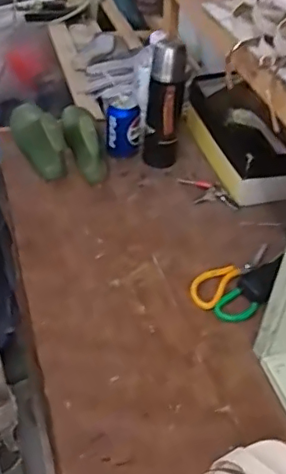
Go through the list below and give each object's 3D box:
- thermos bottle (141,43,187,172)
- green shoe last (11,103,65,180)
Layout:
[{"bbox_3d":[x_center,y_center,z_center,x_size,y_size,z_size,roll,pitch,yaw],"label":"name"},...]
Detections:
[{"bbox_3d":[0.041,-0.238,1.070,0.068,0.244,0.071,5,41,-1],"label":"thermos bottle"},{"bbox_3d":[-0.215,-0.210,1.118,0.074,0.097,0.224,-13,44,-20],"label":"green shoe last"}]

